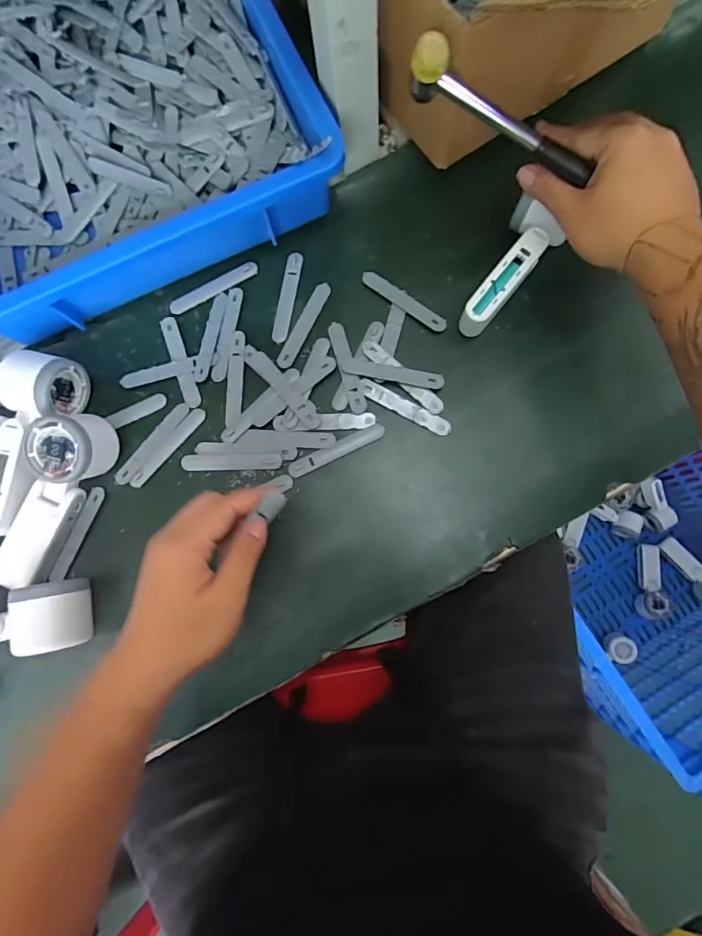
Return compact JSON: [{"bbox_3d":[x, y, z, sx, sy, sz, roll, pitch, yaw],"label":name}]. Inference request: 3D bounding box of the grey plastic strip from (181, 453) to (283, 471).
[{"bbox_3d":[-0.113,-0.006,0.429,0.095,0.007,0.016,-1,80,3],"label":"grey plastic strip"}]

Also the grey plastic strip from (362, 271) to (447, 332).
[{"bbox_3d":[0.052,-0.162,0.441,0.094,0.004,0.016,37,84,8],"label":"grey plastic strip"}]

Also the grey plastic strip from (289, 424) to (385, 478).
[{"bbox_3d":[-0.013,-0.016,0.421,0.094,0.004,0.015,-25,80,-2],"label":"grey plastic strip"}]

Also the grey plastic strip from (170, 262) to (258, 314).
[{"bbox_3d":[-0.138,-0.182,0.458,0.095,0.005,0.017,-26,80,-2],"label":"grey plastic strip"}]

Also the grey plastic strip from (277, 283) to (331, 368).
[{"bbox_3d":[-0.046,-0.140,0.445,0.016,0.006,0.095,26,82,7],"label":"grey plastic strip"}]

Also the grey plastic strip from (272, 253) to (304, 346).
[{"bbox_3d":[-0.063,-0.169,0.452,0.017,0.004,0.093,9,81,4],"label":"grey plastic strip"}]

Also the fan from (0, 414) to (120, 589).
[{"bbox_3d":[-0.272,0.028,0.406,0.058,0.058,0.168,28,82,7],"label":"fan"}]

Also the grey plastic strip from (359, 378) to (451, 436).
[{"bbox_3d":[0.050,-0.057,0.425,0.093,0.004,0.016,28,83,7],"label":"grey plastic strip"}]

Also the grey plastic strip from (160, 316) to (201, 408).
[{"bbox_3d":[-0.168,-0.105,0.446,0.015,0.004,0.098,-20,80,-1],"label":"grey plastic strip"}]

